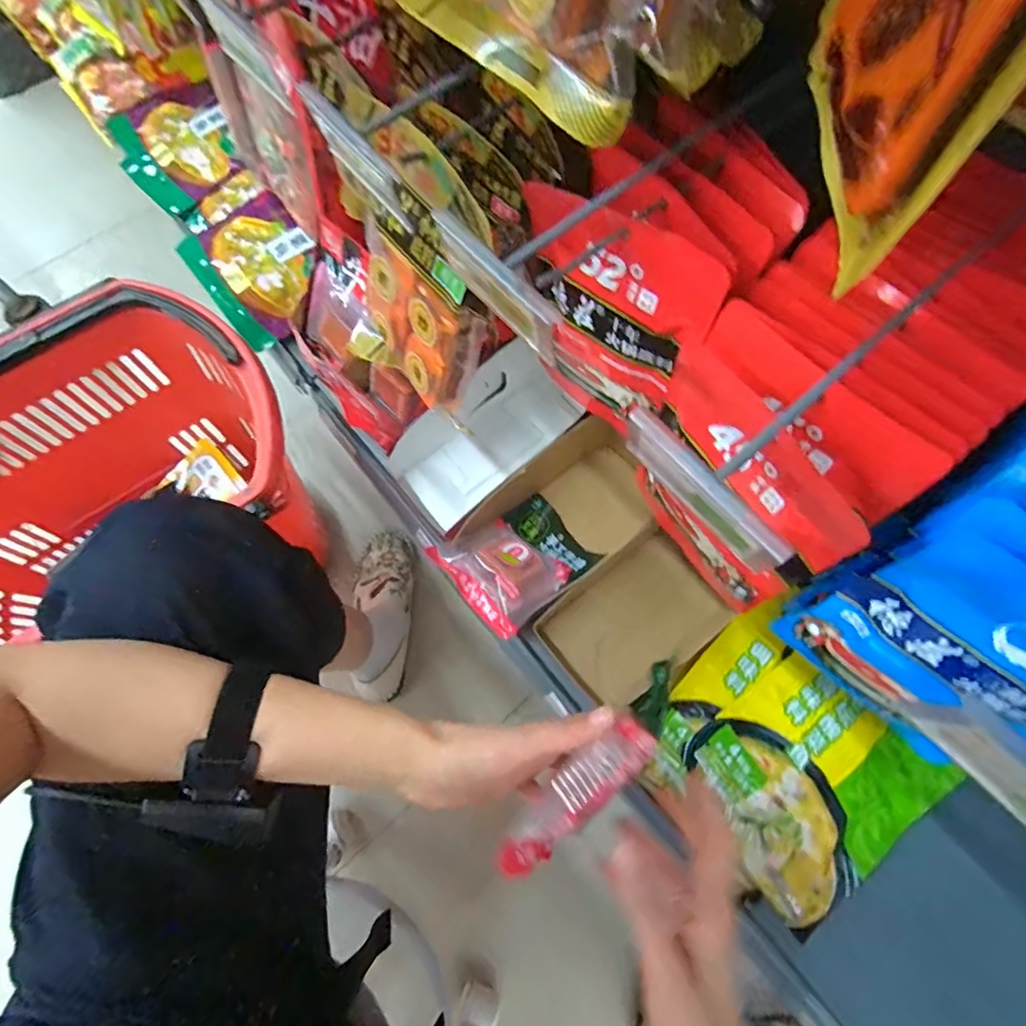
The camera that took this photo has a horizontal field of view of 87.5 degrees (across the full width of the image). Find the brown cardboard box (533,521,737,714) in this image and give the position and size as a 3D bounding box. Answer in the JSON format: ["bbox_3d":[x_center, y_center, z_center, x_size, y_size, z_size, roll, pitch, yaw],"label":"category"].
[{"bbox_3d":[0.132,0.115,0.585,0.178,0.070,0.134,-37,74,-12],"label":"brown cardboard box"}]

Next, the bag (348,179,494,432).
[{"bbox_3d":[-0.089,-0.178,0.481,0.155,0.186,0.025,42,57,14],"label":"bag"}]

